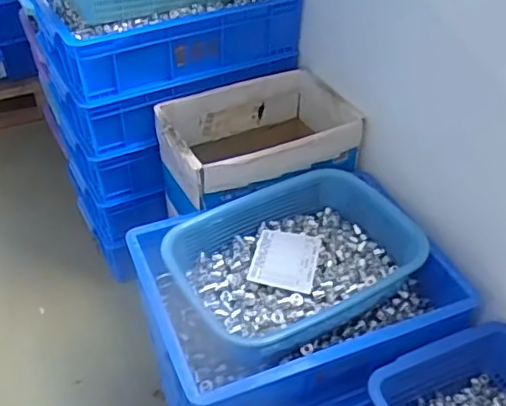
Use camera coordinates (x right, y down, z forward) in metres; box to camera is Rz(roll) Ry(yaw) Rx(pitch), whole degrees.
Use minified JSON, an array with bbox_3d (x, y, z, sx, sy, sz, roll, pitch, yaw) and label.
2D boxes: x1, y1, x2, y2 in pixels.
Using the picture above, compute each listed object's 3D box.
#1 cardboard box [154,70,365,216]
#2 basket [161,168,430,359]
[{"bbox_3d":[0.001,-0.092,1.012,0.308,0.154,0.224,-13,43,-16],"label":"cardboard box"},{"bbox_3d":[0.053,0.071,0.845,0.334,0.083,0.243,-22,47,-25],"label":"basket"}]

